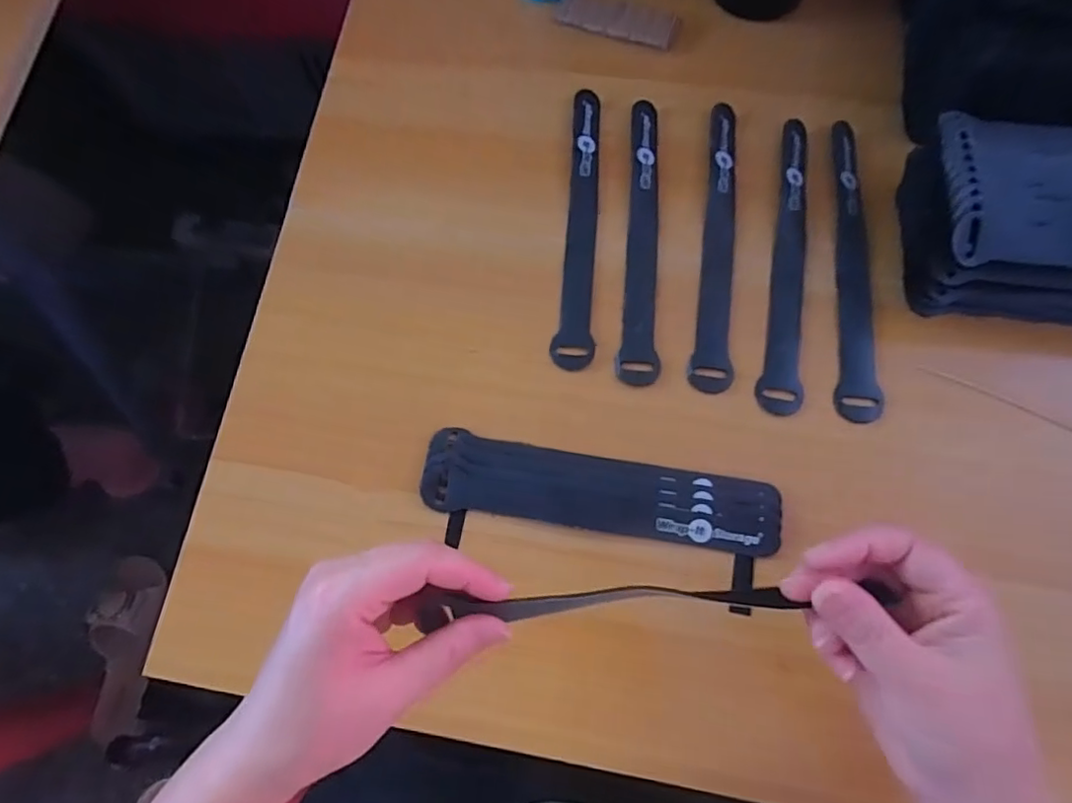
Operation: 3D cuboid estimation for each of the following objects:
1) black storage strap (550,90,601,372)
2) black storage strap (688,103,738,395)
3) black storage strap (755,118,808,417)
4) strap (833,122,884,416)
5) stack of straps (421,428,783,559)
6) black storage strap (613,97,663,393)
[{"bbox_3d":[0.028,-0.121,0.397,0.025,0.007,0.209,2,75,4],"label":"black storage strap"},{"bbox_3d":[0.115,-0.105,0.377,0.024,0.006,0.204,5,75,5],"label":"black storage strap"},{"bbox_3d":[0.160,-0.090,0.370,0.023,0.004,0.202,10,76,6],"label":"black storage strap"},{"bbox_3d":[0.202,-0.089,0.379,0.023,0.004,0.212,5,75,5],"label":"strap"},{"bbox_3d":[0.036,0.052,0.340,0.198,0.012,0.045,7,75,5],"label":"stack of straps"},{"bbox_3d":[0.068,-0.110,0.389,0.025,0.006,0.207,2,75,4],"label":"black storage strap"}]

